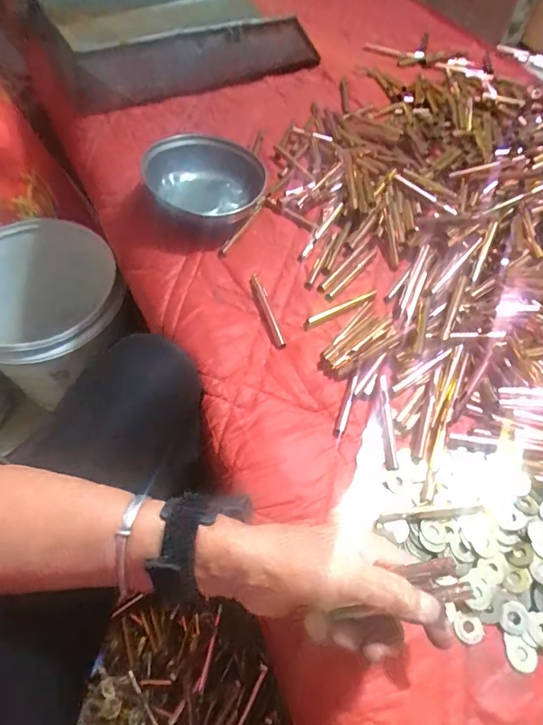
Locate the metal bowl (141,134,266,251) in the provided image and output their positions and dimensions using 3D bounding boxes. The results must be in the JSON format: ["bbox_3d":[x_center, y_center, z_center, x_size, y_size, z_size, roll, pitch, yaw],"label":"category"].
[{"bbox_3d":[-0.075,-0.206,0.525,0.138,0.049,0.148,-23,63,-16],"label":"metal bowl"}]

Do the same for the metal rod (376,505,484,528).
[{"bbox_3d":[0.130,0.124,0.362,0.090,0.011,0.009,-8,61,-3],"label":"metal rod"}]

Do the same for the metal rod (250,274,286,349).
[{"bbox_3d":[-0.004,-0.054,0.463,0.011,0.013,0.093,-19,62,-9],"label":"metal rod"}]

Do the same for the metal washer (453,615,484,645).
[{"bbox_3d":[0.148,0.199,0.329,0.021,0.004,0.019,-17,62,-8],"label":"metal washer"}]

